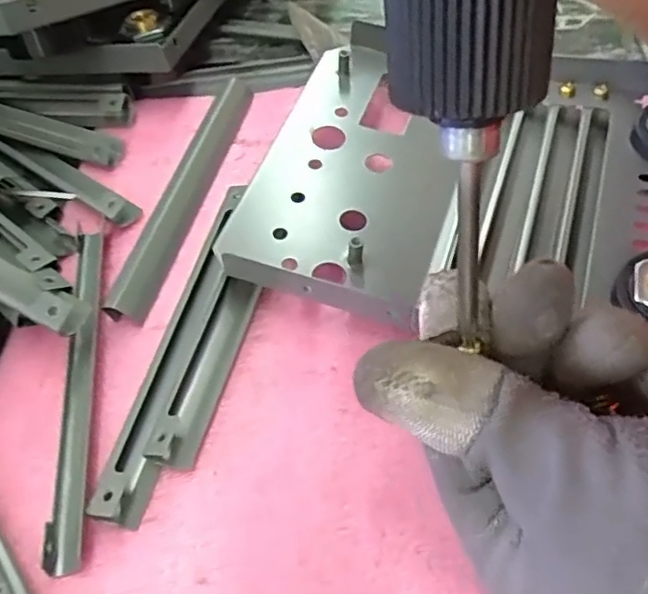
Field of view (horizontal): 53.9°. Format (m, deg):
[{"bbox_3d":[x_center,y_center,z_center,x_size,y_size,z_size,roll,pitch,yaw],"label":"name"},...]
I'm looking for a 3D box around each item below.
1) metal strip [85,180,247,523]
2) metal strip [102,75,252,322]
[{"bbox_3d":[-0.054,0.013,0.244,0.013,0.014,0.143,5,54,12],"label":"metal strip"},{"bbox_3d":[-0.061,-0.051,0.294,0.012,0.012,0.148,8,55,14],"label":"metal strip"}]

